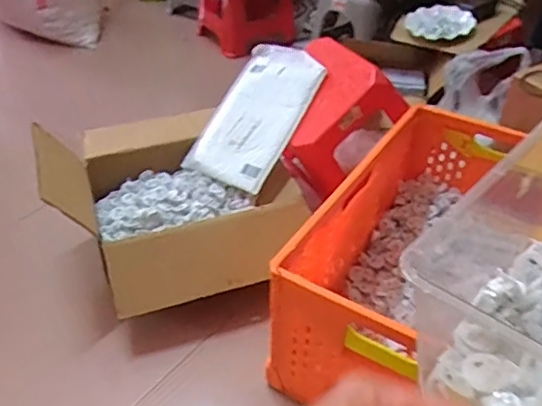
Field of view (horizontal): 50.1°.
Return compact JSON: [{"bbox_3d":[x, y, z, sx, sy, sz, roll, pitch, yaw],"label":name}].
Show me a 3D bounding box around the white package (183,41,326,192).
[{"bbox_3d":[-0.037,-0.204,1.308,0.236,0.035,0.348,24,80,38],"label":"white package"}]

